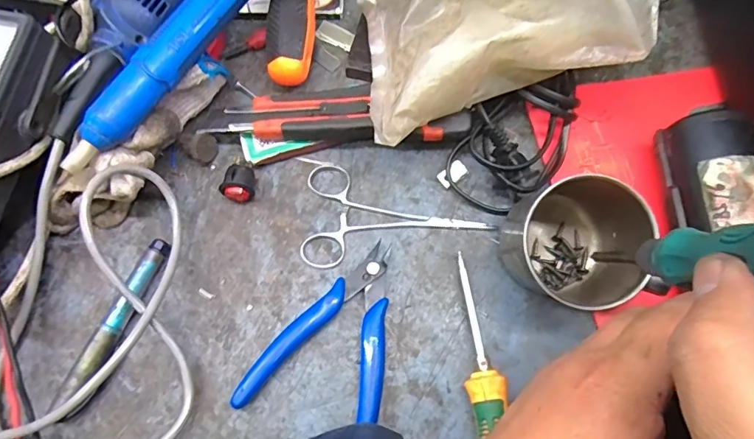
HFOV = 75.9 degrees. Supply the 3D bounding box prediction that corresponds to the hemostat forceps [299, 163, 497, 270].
[{"bbox_3d":[0.009,-0.010,0.318,0.121,0.004,0.070,-9,74,-5],"label":"hemostat forceps"}]

